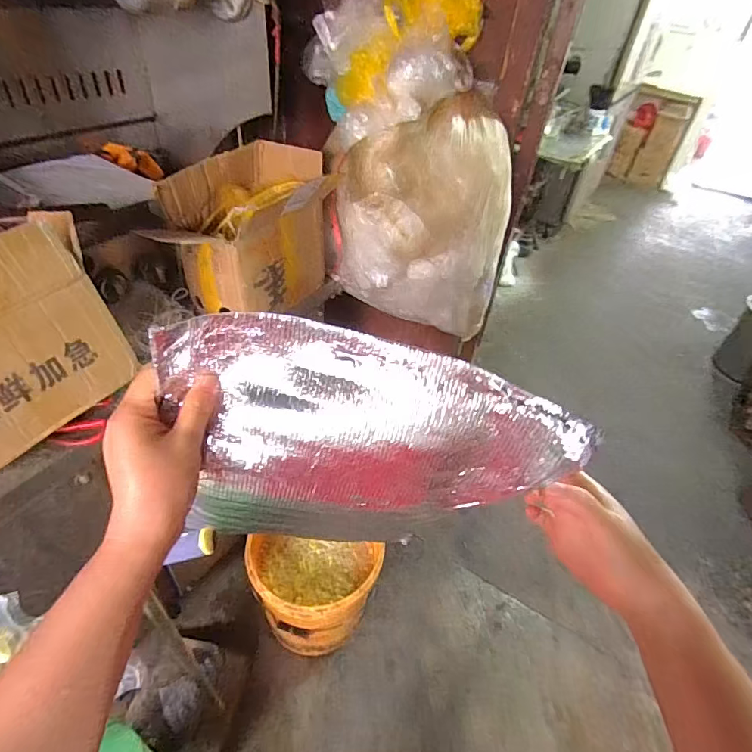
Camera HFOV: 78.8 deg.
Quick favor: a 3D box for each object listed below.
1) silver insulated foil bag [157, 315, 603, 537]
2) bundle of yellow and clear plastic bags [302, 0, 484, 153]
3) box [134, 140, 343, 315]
[{"bbox_3d":[-0.005,0.050,0.315,0.253,0.161,0.063,5,41,-4],"label":"silver insulated foil bag"},{"bbox_3d":[0.018,-0.540,0.781,0.298,0.214,0.246,7,41,-1],"label":"bundle of yellow and clear plastic bags"},{"bbox_3d":[-0.223,-0.267,0.847,0.200,0.225,0.282,20,42,13],"label":"box"}]

